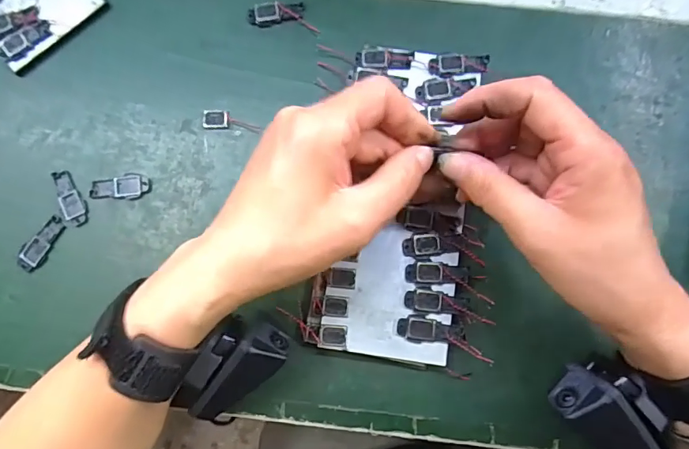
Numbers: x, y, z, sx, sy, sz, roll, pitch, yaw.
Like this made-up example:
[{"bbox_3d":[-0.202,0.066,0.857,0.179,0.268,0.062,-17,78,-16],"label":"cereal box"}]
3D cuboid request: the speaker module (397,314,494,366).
[{"bbox_3d":[0.061,0.069,0.288,0.056,0.012,0.017,14,83,2],"label":"speaker module"}]

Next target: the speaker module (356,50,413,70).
[{"bbox_3d":[0.027,-0.111,0.312,0.038,0.004,0.012,3,83,0],"label":"speaker module"}]

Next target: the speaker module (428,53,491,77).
[{"bbox_3d":[0.077,-0.107,0.312,0.039,0.004,0.015,-6,83,-1],"label":"speaker module"}]

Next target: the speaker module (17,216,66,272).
[{"bbox_3d":[-0.204,0.013,0.315,0.016,0.004,0.040,31,84,4],"label":"speaker module"}]

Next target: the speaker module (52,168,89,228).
[{"bbox_3d":[-0.187,-0.019,0.319,0.017,0.004,0.040,-18,83,-2],"label":"speaker module"}]

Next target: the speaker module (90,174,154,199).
[{"bbox_3d":[-0.153,-0.026,0.320,0.040,0.004,0.017,-3,83,0],"label":"speaker module"}]

